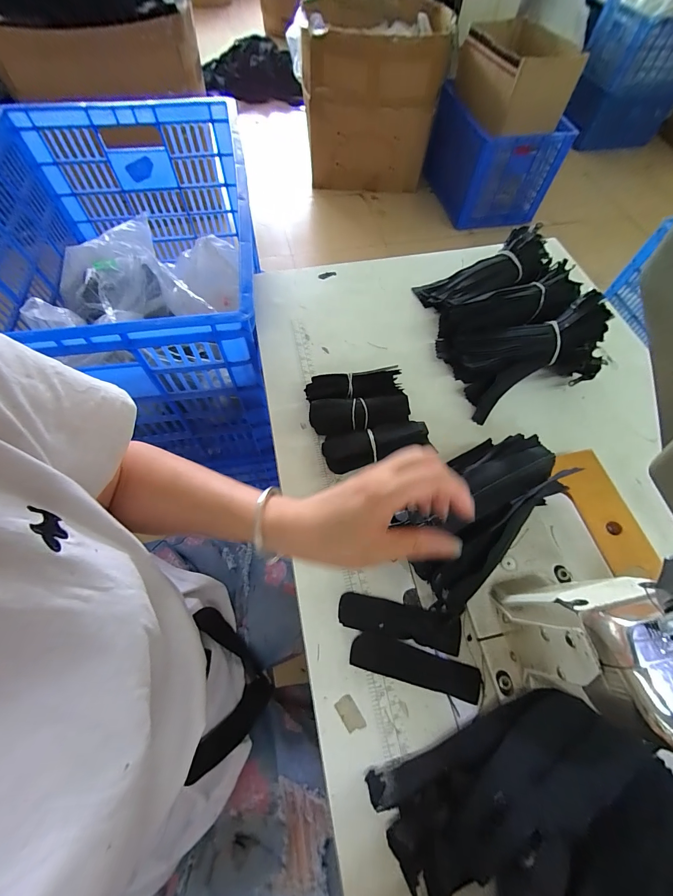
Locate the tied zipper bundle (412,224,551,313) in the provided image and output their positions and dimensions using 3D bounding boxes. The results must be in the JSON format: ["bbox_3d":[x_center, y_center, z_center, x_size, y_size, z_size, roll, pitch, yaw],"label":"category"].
[{"bbox_3d":[0.221,-0.259,0.516,0.184,0.040,0.090,-26,65,0],"label":"tied zipper bundle"}]

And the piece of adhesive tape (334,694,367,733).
[{"bbox_3d":[0.012,0.228,0.295,0.016,0.004,0.027,-31,67,-16],"label":"piece of adhesive tape"}]

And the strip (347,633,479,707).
[{"bbox_3d":[0.070,0.195,0.310,0.112,0.007,0.030,13,63,6],"label":"strip"}]

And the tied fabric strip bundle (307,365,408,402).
[{"bbox_3d":[0.021,-0.073,0.434,0.115,0.034,0.043,-2,62,-2],"label":"tied fabric strip bundle"}]

